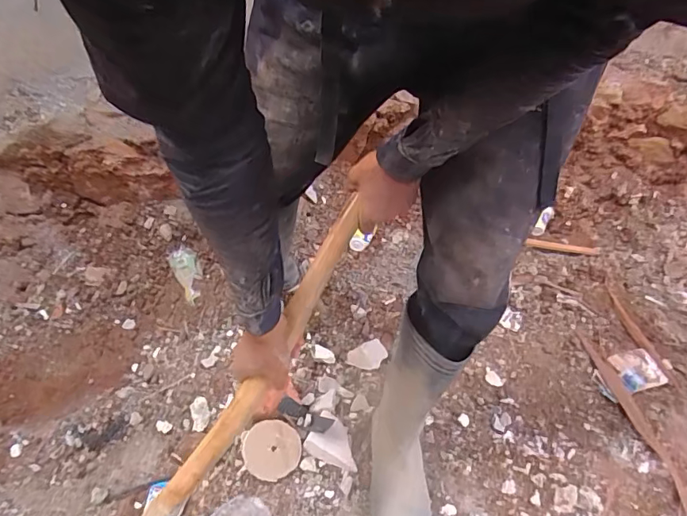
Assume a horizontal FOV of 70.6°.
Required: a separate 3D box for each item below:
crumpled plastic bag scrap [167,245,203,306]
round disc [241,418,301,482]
[{"bbox_3d":[-0.363,0.037,1.124,0.062,0.034,0.136,-13,70,-19],"label":"crumpled plastic bag scrap"},{"bbox_3d":[-0.133,0.352,0.894,0.104,0.006,0.100,2,68,-6],"label":"round disc"}]

